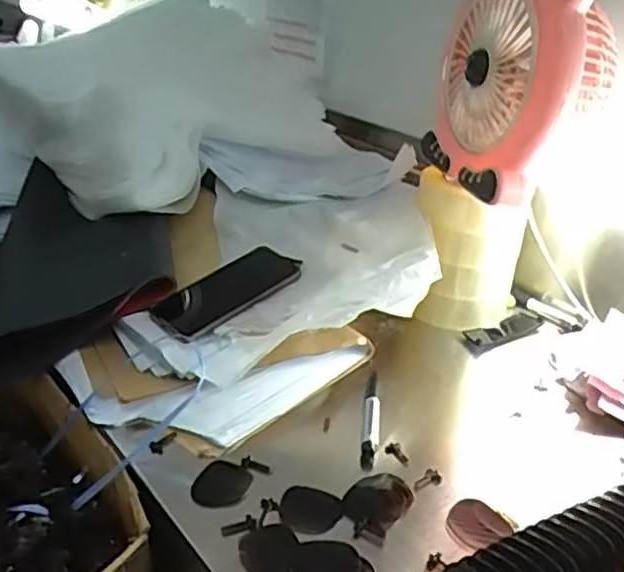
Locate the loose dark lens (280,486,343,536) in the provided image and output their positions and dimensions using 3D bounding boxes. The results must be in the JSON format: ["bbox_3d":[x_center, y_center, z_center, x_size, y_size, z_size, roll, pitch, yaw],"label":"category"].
[{"bbox_3d":[-0.001,0.189,0.587,0.051,0.004,0.056,-2,27,-11],"label":"loose dark lens"}]

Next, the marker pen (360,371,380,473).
[{"bbox_3d":[0.060,0.133,0.698,0.017,0.022,0.124,6,27,5],"label":"marker pen"}]

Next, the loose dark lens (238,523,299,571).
[{"bbox_3d":[-0.034,0.210,0.549,0.044,0.005,0.057,1,27,-6],"label":"loose dark lens"}]

